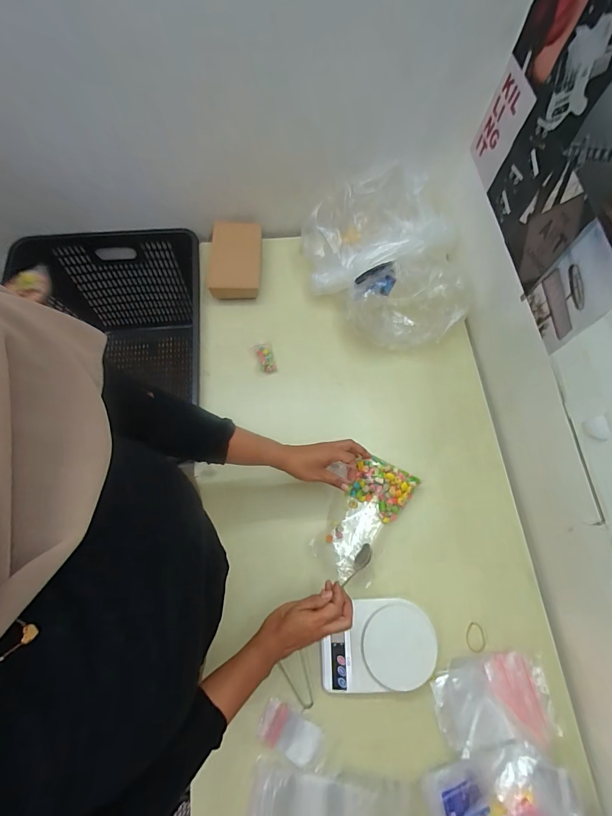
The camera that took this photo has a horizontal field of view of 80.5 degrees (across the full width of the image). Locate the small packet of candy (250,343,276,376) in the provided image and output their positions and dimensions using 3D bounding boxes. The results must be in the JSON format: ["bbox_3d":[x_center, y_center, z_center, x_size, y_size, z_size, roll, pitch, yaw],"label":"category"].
[{"bbox_3d":[-0.088,-0.104,0.766,0.039,0.021,0.068,-14,71,-6],"label":"small packet of candy"}]

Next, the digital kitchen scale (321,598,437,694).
[{"bbox_3d":[0.115,0.382,0.585,0.179,0.027,0.124,-4,70,-2],"label":"digital kitchen scale"}]

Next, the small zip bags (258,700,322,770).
[{"bbox_3d":[-0.023,0.498,0.553,0.098,0.004,0.057,25,72,8],"label":"small zip bags"}]

